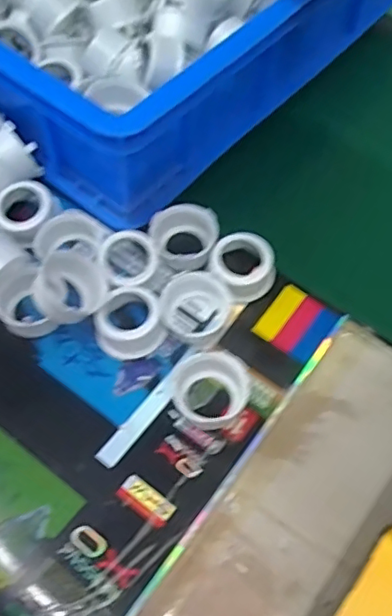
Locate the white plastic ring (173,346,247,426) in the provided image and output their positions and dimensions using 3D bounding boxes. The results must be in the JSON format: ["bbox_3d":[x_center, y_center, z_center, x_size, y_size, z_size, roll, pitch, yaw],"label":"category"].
[{"bbox_3d":[0.011,0.059,0.425,0.048,0.026,0.050,1,59,-2],"label":"white plastic ring"}]

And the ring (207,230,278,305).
[{"bbox_3d":[0.038,-0.032,0.467,0.056,0.031,0.050,-8,58,-10],"label":"ring"}]

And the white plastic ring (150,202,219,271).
[{"bbox_3d":[-0.009,-0.056,0.481,0.054,0.039,0.054,1,59,-2],"label":"white plastic ring"}]

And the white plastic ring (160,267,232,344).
[{"bbox_3d":[-0.002,-0.002,0.453,0.046,0.038,0.044,1,59,-2],"label":"white plastic ring"}]

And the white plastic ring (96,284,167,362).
[{"bbox_3d":[-0.052,0.012,0.449,0.050,0.035,0.051,1,59,-2],"label":"white plastic ring"}]

